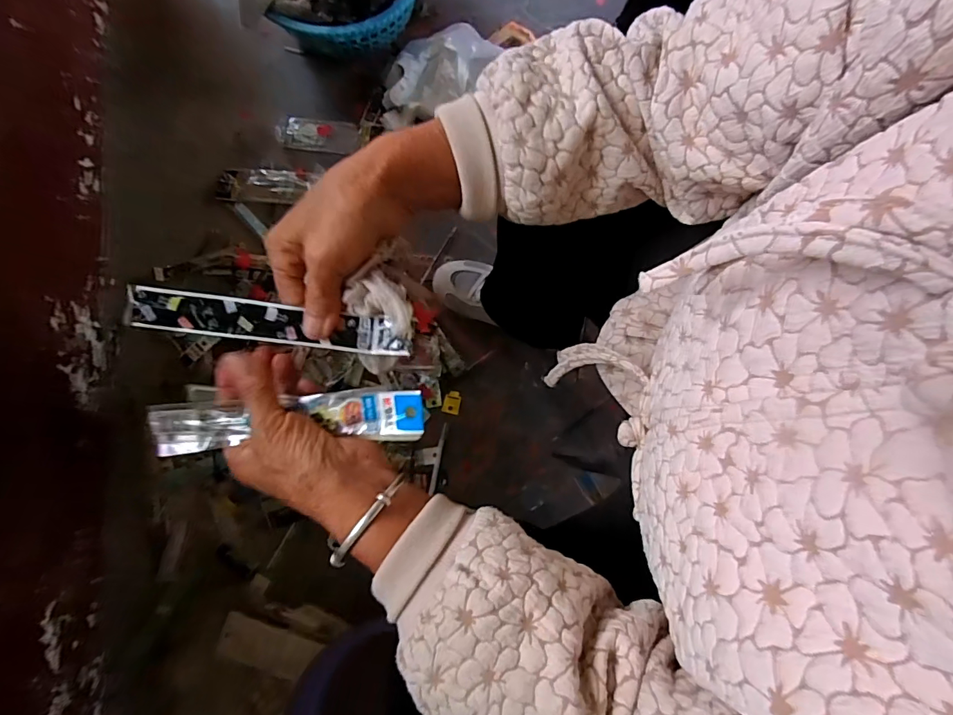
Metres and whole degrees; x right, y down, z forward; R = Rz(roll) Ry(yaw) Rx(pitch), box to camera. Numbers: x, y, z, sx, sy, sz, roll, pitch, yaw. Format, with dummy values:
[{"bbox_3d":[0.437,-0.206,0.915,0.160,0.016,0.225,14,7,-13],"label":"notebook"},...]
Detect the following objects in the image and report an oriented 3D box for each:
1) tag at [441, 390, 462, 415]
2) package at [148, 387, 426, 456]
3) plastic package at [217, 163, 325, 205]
[{"bbox_3d":[-0.039,0.073,0.753,0.027,0.006,0.037,15,79,3],"label":"tag"},{"bbox_3d":[-0.118,0.039,0.285,0.175,0.011,0.032,-4,79,7],"label":"package"},{"bbox_3d":[-0.375,-0.311,0.824,0.190,0.016,0.065,0,79,0],"label":"plastic package"}]

